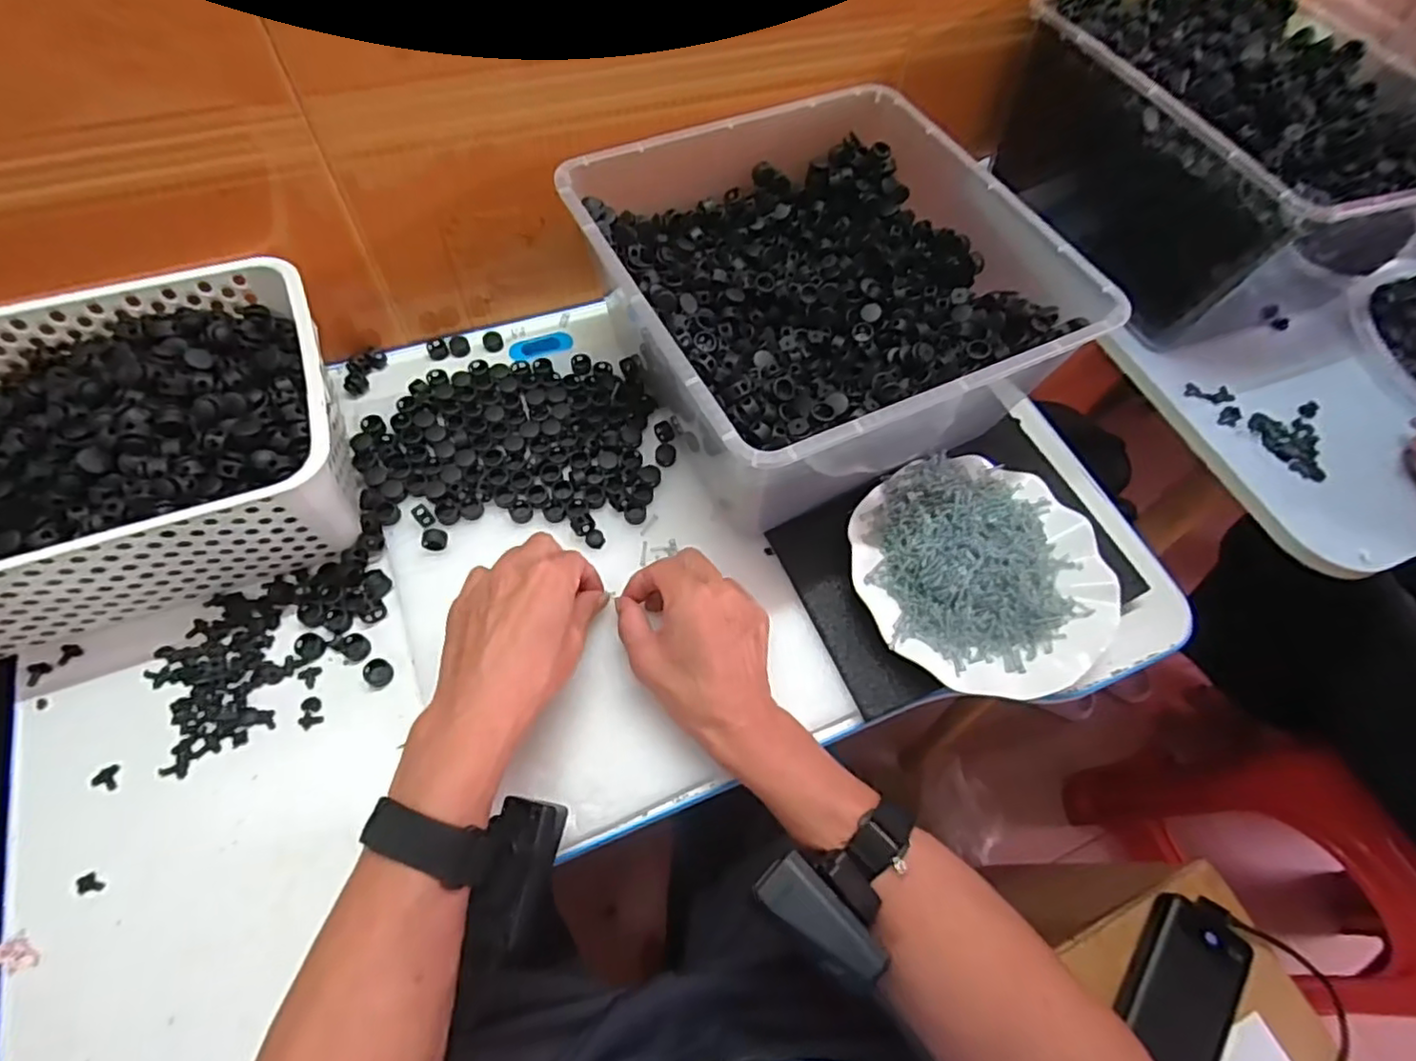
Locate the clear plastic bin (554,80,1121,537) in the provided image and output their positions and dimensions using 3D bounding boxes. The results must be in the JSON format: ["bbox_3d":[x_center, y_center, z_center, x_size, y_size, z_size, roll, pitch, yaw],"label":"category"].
[{"bbox_3d":[0.081,-0.172,0.504,0.293,0.129,0.293,-24,66,-16],"label":"clear plastic bin"}]

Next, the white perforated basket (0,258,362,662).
[{"bbox_3d":[-0.402,-0.047,0.439,0.303,0.106,0.201,-20,65,-14],"label":"white perforated basket"}]

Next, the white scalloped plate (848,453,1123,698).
[{"bbox_3d":[0.196,0.027,0.473,0.176,0.019,0.178,2,62,-3],"label":"white scalloped plate"}]

